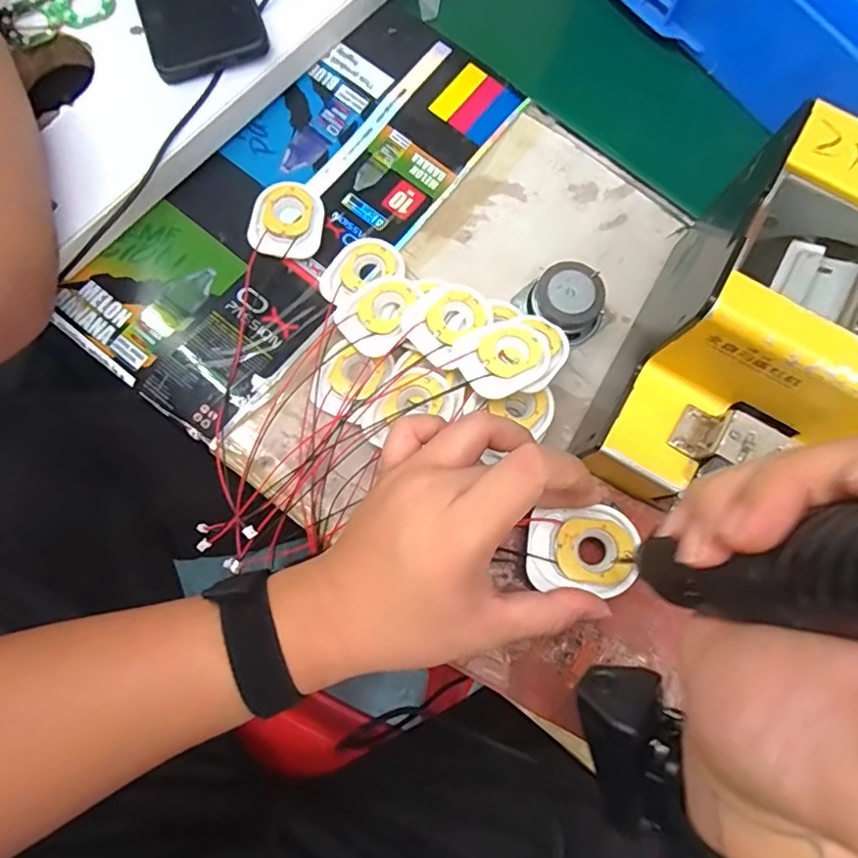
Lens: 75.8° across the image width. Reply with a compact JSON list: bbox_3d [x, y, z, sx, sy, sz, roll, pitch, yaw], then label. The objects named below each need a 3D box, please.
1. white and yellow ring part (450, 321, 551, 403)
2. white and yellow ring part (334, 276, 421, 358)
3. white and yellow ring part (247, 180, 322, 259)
[{"bbox_3d":[0.046,-0.045,0.343,0.056,0.010,0.049,-31,80,-8],"label":"white and yellow ring part"},{"bbox_3d":[-0.030,-0.076,0.364,0.055,0.011,0.048,-36,68,-2],"label":"white and yellow ring part"},{"bbox_3d":[-0.100,-0.149,0.390,0.047,0.010,0.057,6,77,0],"label":"white and yellow ring part"}]

